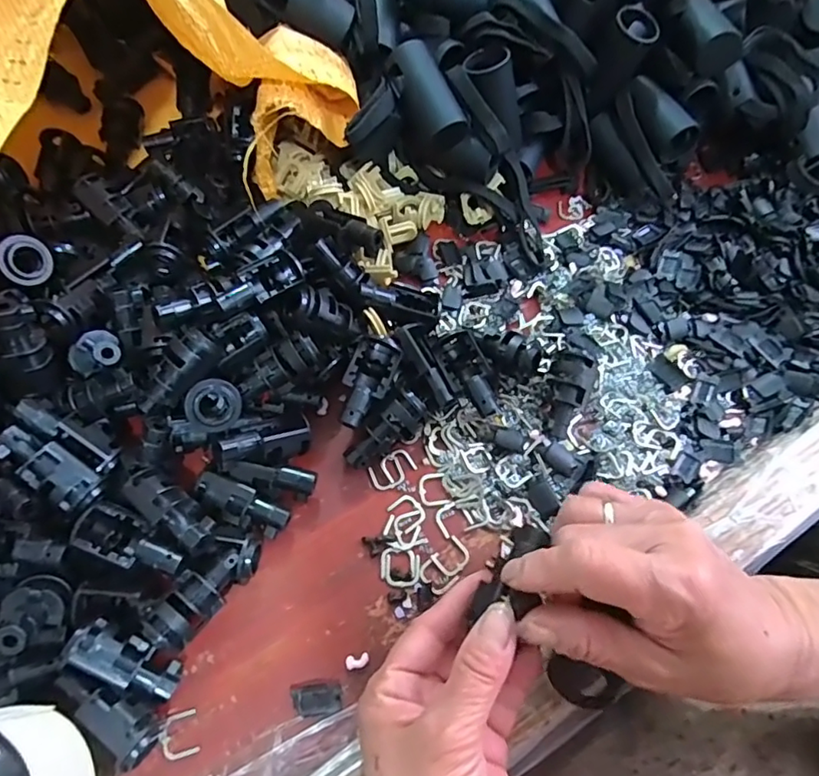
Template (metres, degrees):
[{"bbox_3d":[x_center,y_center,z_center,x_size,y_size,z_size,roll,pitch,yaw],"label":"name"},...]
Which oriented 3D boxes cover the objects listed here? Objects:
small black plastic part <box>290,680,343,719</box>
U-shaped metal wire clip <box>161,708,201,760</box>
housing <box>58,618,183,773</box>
[{"bbox_3d":[-0.046,0.154,0.269,0.024,0.004,0.015,-6,67,-5],"label":"small black plastic part"},{"bbox_3d":[-0.110,0.167,0.261,0.016,0.004,0.019,-12,68,-8],"label":"U-shaped metal wire clip"},{"bbox_3d":[-0.134,0.138,0.252,0.059,0.023,0.034,40,71,13],"label":"housing"}]

